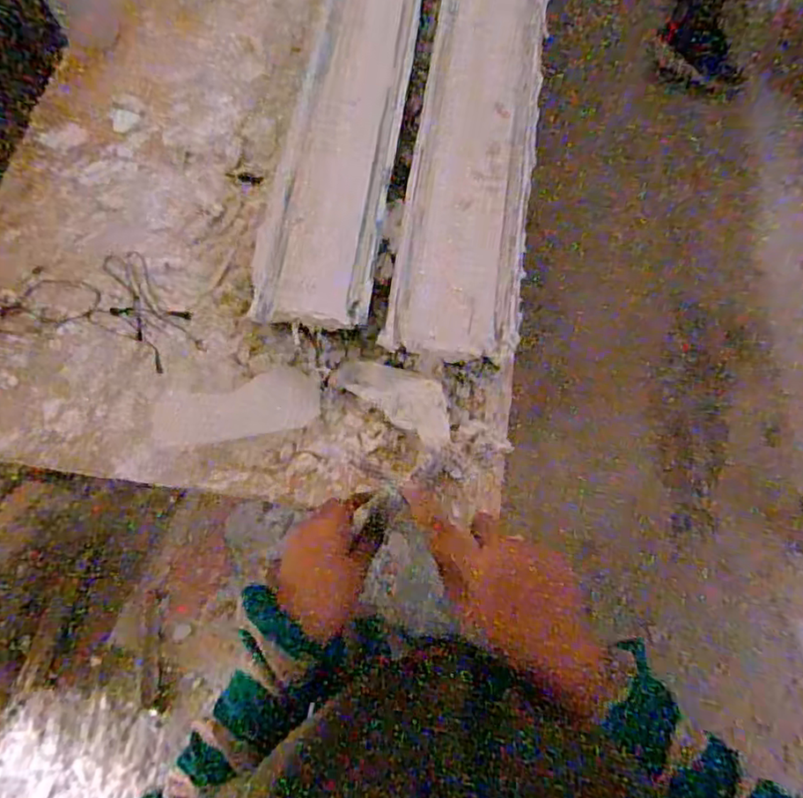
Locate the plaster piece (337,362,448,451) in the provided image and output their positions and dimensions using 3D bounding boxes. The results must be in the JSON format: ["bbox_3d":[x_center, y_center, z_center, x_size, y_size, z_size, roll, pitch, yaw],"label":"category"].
[{"bbox_3d":[0.000,-0.004,0.566,0.117,0.020,0.052,33,73,14],"label":"plaster piece"}]

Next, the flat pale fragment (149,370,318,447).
[{"bbox_3d":[-0.152,0.010,0.565,0.150,0.013,0.054,-12,68,-3],"label":"flat pale fragment"}]

